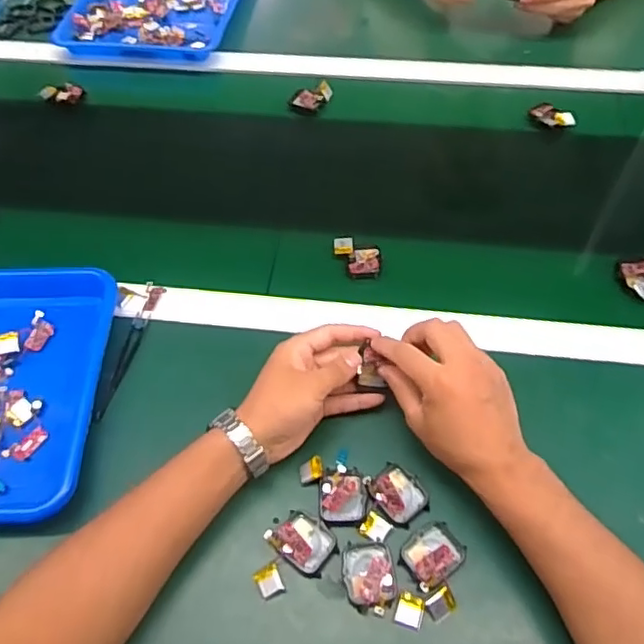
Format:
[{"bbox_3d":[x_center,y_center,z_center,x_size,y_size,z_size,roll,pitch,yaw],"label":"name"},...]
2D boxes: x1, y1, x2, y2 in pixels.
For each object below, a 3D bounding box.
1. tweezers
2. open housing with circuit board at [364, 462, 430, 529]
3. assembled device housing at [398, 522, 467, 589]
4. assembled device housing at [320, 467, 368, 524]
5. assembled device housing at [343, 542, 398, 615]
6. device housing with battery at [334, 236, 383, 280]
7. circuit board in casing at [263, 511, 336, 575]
[{"bbox_3d":[-0.192,0.043,0.574,0.013,0.008,0.112,7,56,6],"label":"tweezers"},{"bbox_3d":[0.063,0.138,0.485,0.038,0.016,0.047,-33,61,-20],"label":"open housing with circuit board"},{"bbox_3d":[0.086,0.178,0.460,0.046,0.010,0.038,-36,62,-21],"label":"assembled device housing"},{"bbox_3d":[0.018,0.140,0.488,0.037,0.011,0.044,-1,55,0],"label":"assembled device housing"},{"bbox_3d":[0.037,0.193,0.451,0.038,0.011,0.049,-8,55,-4],"label":"assembled device housing"},{"bbox_3d":[0.038,-0.068,0.637,0.049,0.018,0.048,0,55,1],"label":"device housing with battery"},{"bbox_3d":[-0.015,0.171,0.469,0.048,0.016,0.038,31,61,21],"label":"circuit board in casing"}]

